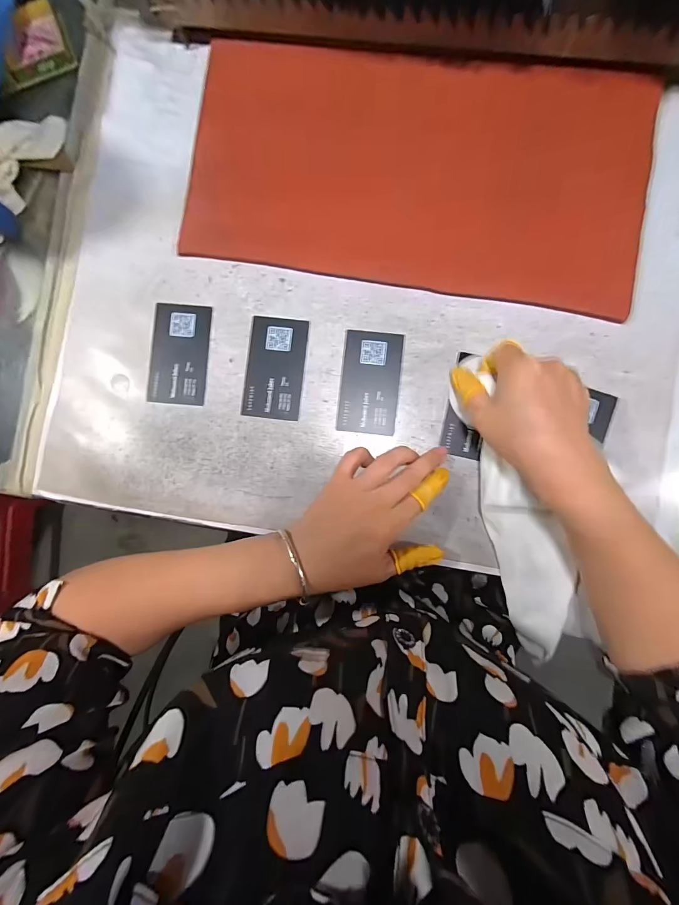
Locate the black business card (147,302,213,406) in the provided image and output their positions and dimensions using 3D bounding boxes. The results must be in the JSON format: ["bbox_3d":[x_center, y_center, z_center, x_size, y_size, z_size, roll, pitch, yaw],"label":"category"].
[{"bbox_3d":[-0.139,-0.086,0.315,0.049,0.004,0.086,5,88,2],"label":"black business card"}]

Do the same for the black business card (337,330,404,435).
[{"bbox_3d":[0.027,-0.060,0.309,0.049,0.004,0.086,6,88,2],"label":"black business card"}]

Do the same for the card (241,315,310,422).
[{"bbox_3d":[-0.055,-0.073,0.312,0.049,0.004,0.087,6,88,2],"label":"card"}]

